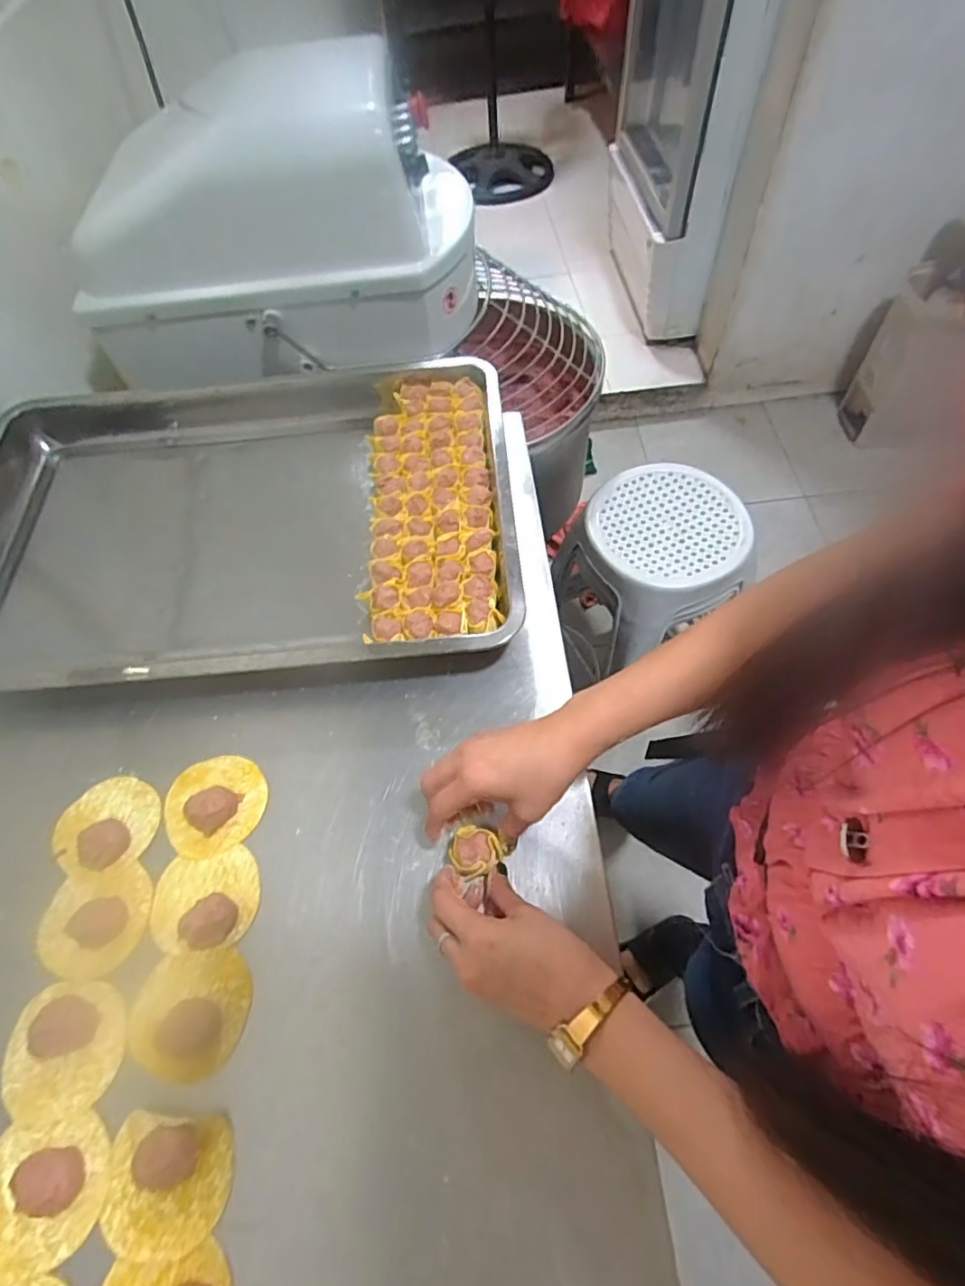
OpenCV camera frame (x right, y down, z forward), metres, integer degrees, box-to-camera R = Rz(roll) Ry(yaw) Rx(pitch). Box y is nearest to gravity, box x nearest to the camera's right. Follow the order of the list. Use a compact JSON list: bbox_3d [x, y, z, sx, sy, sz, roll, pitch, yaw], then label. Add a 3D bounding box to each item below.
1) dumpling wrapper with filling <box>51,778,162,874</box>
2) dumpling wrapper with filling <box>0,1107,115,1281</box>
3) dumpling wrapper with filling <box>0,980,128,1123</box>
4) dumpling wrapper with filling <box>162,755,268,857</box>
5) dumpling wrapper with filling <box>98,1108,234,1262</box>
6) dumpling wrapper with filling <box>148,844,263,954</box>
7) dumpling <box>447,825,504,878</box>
[{"bbox_3d":[-0.312,0.147,0.471,0.082,0.024,0.079,-1,60,2],"label":"dumpling wrapper with filling"},{"bbox_3d":[-0.283,0.350,0.367,0.090,0.014,0.074,-12,60,-4],"label":"dumpling wrapper with filling"},{"bbox_3d":[-0.292,0.279,0.398,0.081,0.020,0.075,-1,60,2],"label":"dumpling wrapper with filling"},{"bbox_3d":[-0.224,0.130,0.477,0.083,0.018,0.081,-1,60,2],"label":"dumpling wrapper with filling"},{"bbox_3d":[-0.201,0.339,0.360,0.077,0.018,0.068,0,60,3],"label":"dumpling wrapper with filling"},{"bbox_3d":[-0.215,0.195,0.440,0.080,0.019,0.070,-12,60,-4],"label":"dumpling wrapper with filling"},{"bbox_3d":[-0.006,0.157,0.436,0.035,0.025,0.036,-1,60,2],"label":"dumpling"}]

